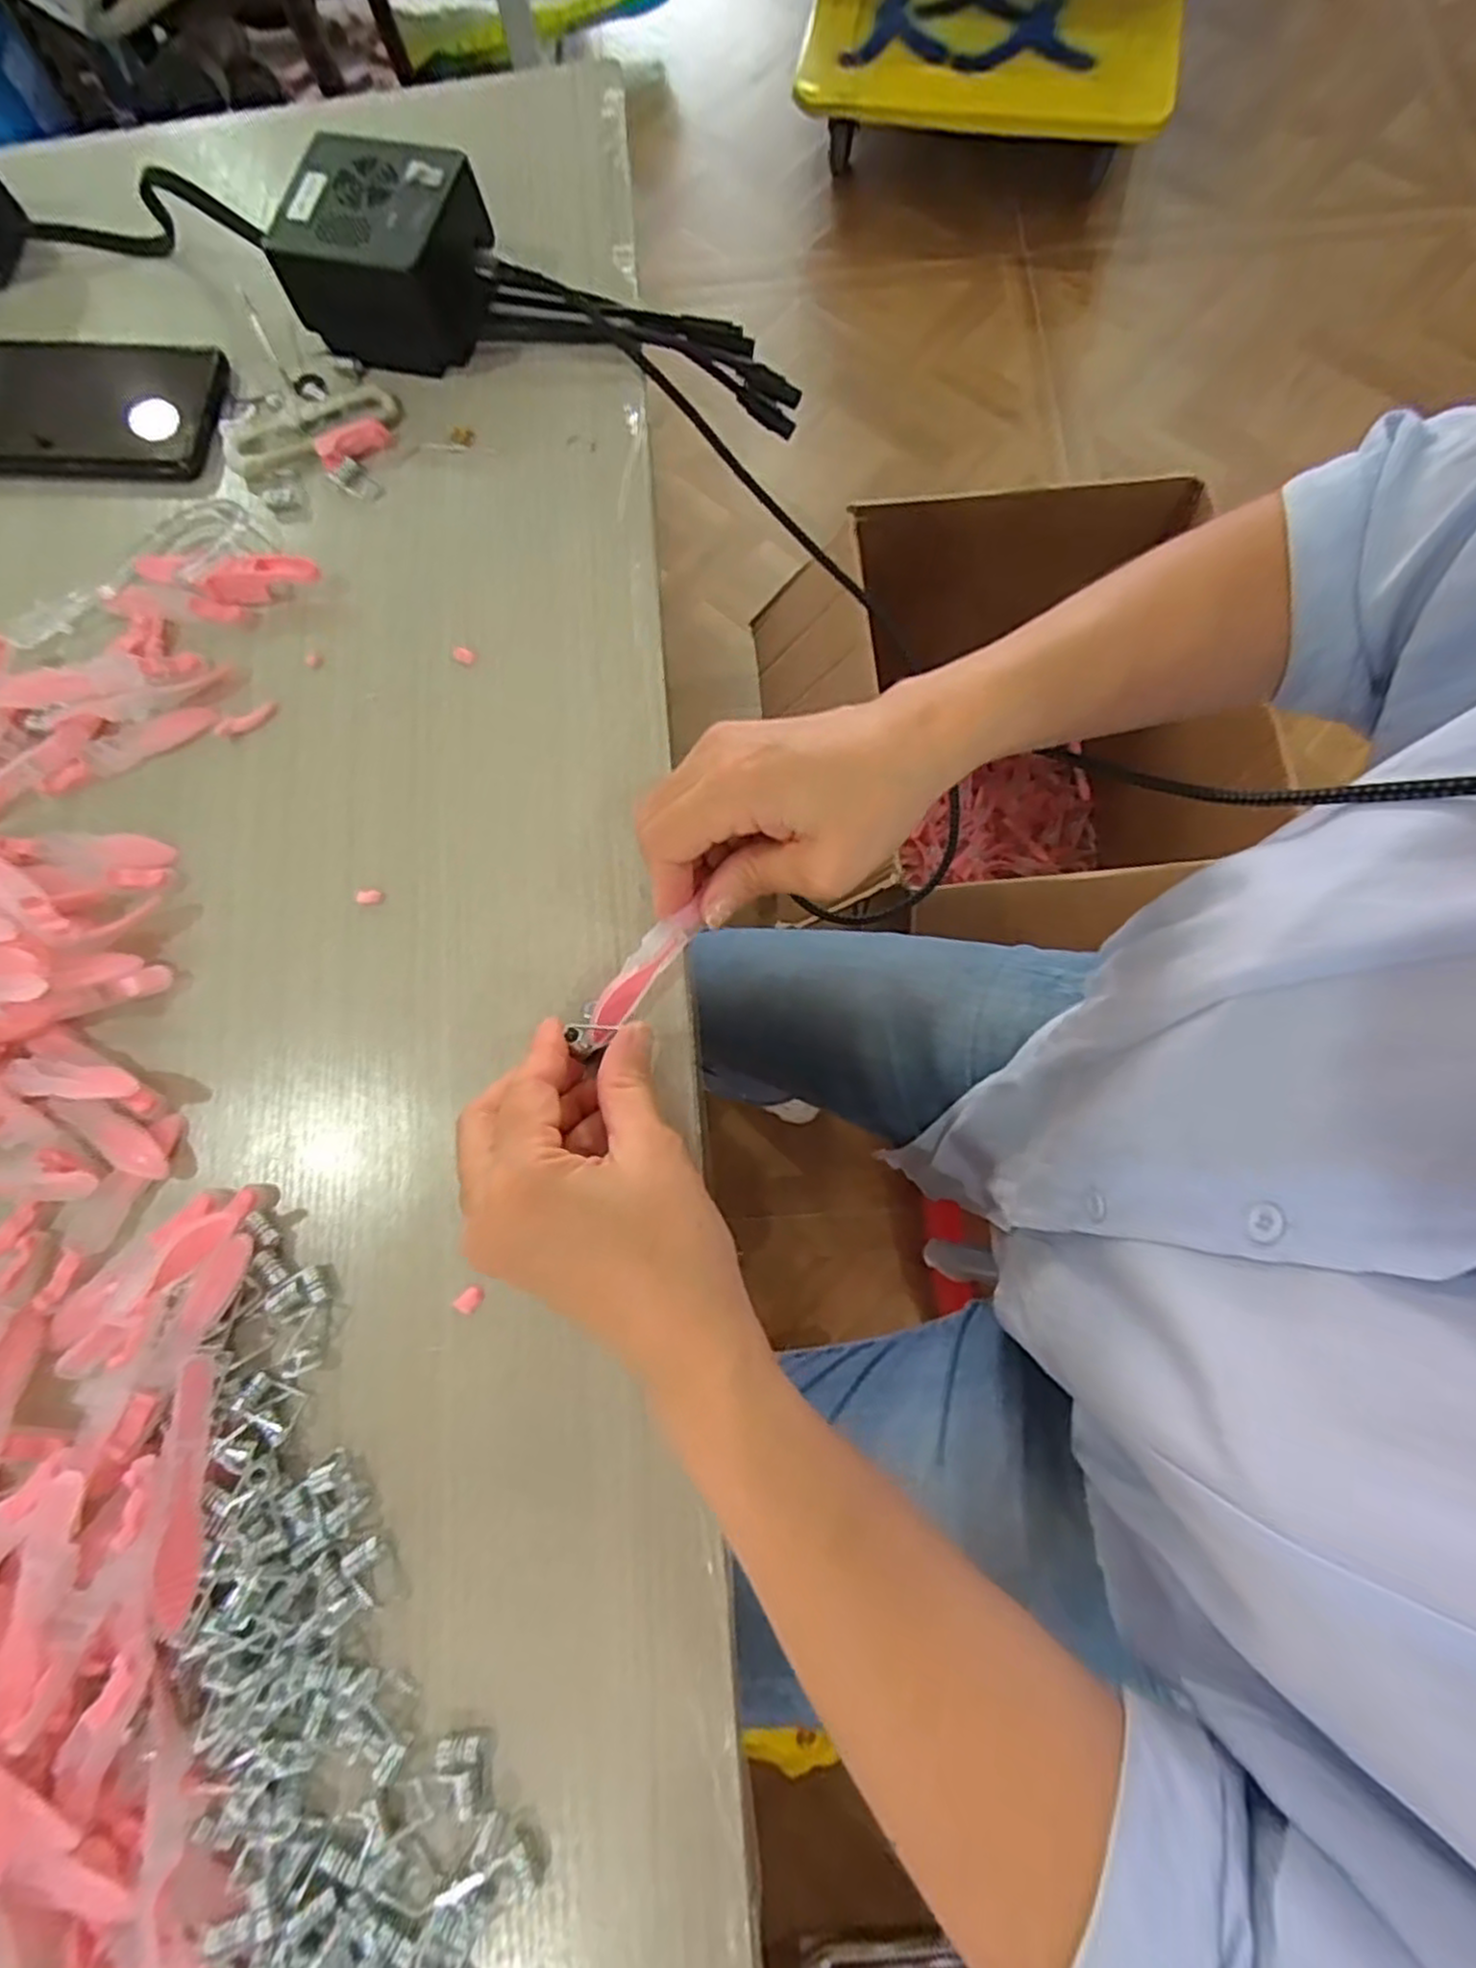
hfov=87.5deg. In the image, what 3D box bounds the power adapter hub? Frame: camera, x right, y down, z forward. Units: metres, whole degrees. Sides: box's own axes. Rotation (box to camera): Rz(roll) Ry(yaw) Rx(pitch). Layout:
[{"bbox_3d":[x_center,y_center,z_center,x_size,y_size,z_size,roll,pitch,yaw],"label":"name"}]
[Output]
[{"bbox_3d":[-0.163,-0.344,0.366,0.082,0.050,0.071,16,78,5],"label":"power adapter hub"}]

